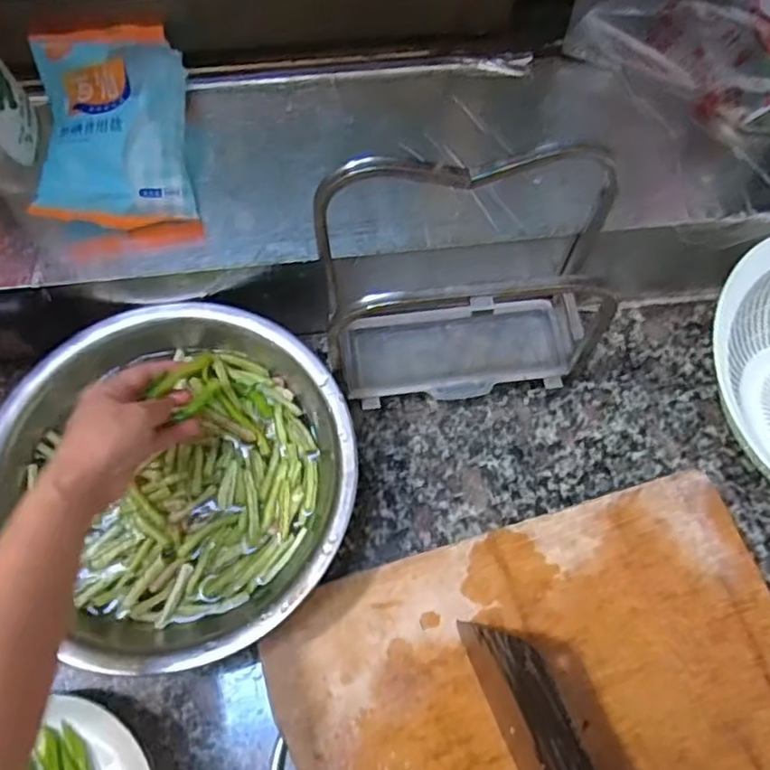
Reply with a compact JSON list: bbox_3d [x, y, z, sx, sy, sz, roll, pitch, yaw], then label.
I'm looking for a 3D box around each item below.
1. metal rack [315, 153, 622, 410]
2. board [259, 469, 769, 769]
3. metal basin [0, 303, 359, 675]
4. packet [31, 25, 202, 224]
[{"bbox_3d":[0.062,-0.070,0.517,0.212,0.223,0.093,-6,65,-3],"label":"metal rack"},{"bbox_3d":[0.127,0.251,0.481,0.387,0.024,0.289,-16,66,-7],"label":"board"},{"bbox_3d":[-0.158,0.070,0.520,0.275,0.070,0.251,0,65,0],"label":"metal basin"},{"bbox_3d":[-0.210,-0.201,0.508,0.108,0.028,0.154,-5,88,-4],"label":"packet"}]

